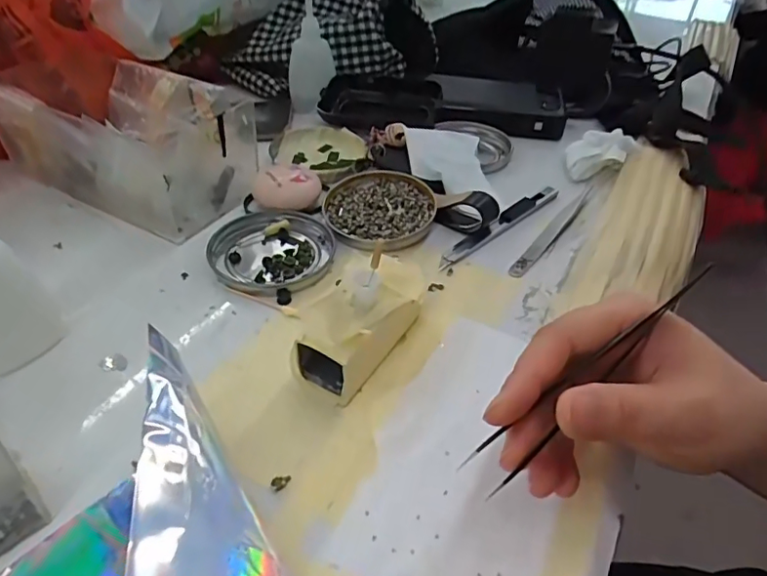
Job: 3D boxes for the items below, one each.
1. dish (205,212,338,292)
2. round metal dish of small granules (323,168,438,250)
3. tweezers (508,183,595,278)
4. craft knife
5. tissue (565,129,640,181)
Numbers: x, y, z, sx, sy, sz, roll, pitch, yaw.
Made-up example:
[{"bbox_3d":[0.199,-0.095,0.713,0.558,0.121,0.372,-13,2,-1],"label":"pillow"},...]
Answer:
[{"bbox_3d":[-0.074,-0.025,0.355,0.075,0.008,0.078,2,41,-2],"label":"dish"},{"bbox_3d":[-0.003,-0.057,0.390,0.077,0.014,0.078,2,41,-2],"label":"round metal dish of small granules"},{"bbox_3d":[0.125,-0.044,0.390,0.010,0.005,0.131,29,47,26],"label":"tweezers"},{"bbox_3d":[0.085,-0.047,0.389,0.016,0.007,0.133,34,49,30],"label":"craft knife"},{"bbox_3d":[0.182,-0.116,0.459,0.078,0.018,0.040,-20,46,-24],"label":"tissue"}]

